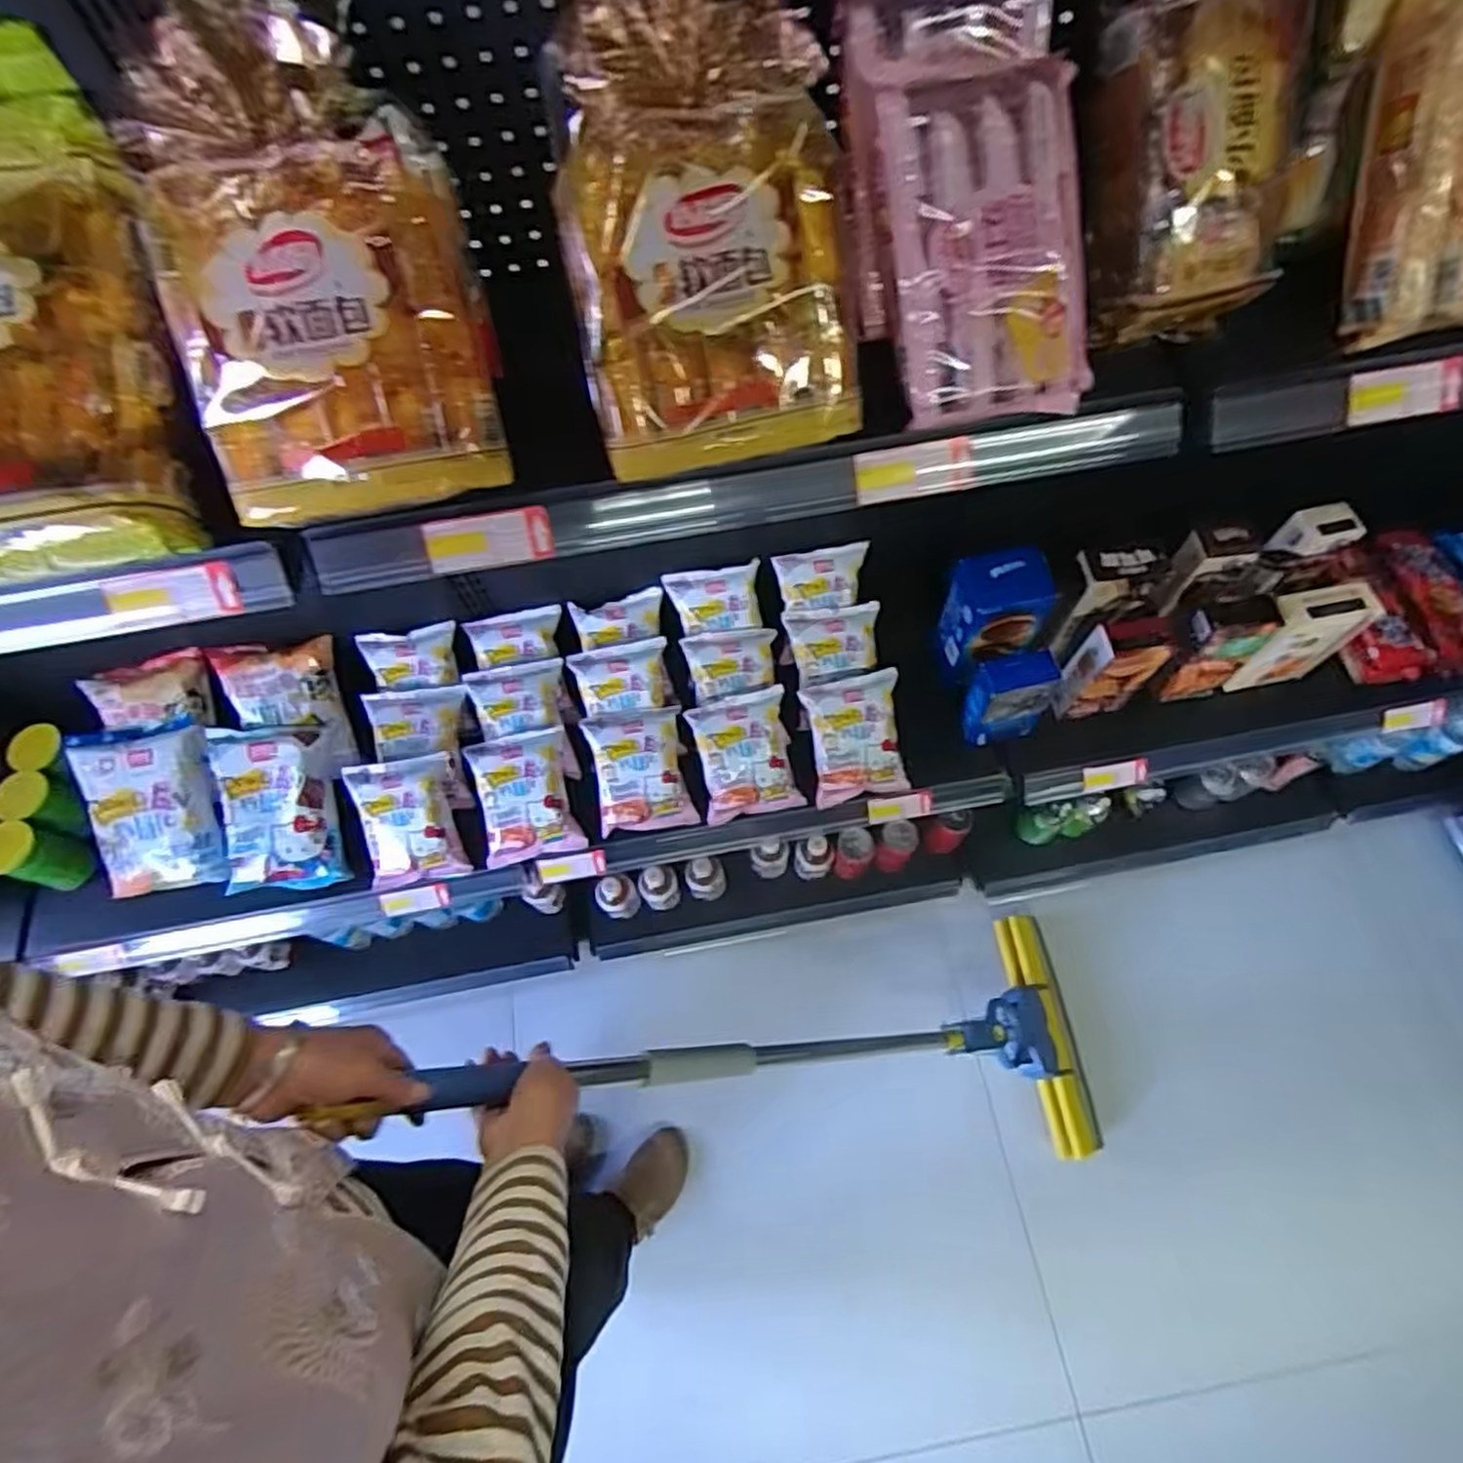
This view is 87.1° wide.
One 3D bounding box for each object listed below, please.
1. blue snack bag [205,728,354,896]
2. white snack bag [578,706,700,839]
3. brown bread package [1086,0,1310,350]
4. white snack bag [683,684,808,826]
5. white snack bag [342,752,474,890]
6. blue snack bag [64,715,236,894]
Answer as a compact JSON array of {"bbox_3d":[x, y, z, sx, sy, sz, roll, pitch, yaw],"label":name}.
[{"bbox_3d":[-0.601,0.102,1.018,0.158,0.040,0.211,-6,93,1],"label":"blue snack bag"},{"bbox_3d":[-0.125,0.056,1.048,0.132,0.041,0.160,-10,100,-1],"label":"white snack bag"},{"bbox_3d":[0.317,-0.420,0.523,0.116,0.270,0.093,-10,23,-2],"label":"brown bread package"},{"bbox_3d":[0.018,0.033,1.046,0.128,0.079,0.143,-12,66,-3],"label":"white snack bag"},{"bbox_3d":[-0.428,0.121,1.020,0.127,0.035,0.163,-10,102,-1],"label":"white snack bag"},{"bbox_3d":[-0.764,0.102,1.015,0.166,0.034,0.220,-14,95,-3],"label":"blue snack bag"}]

